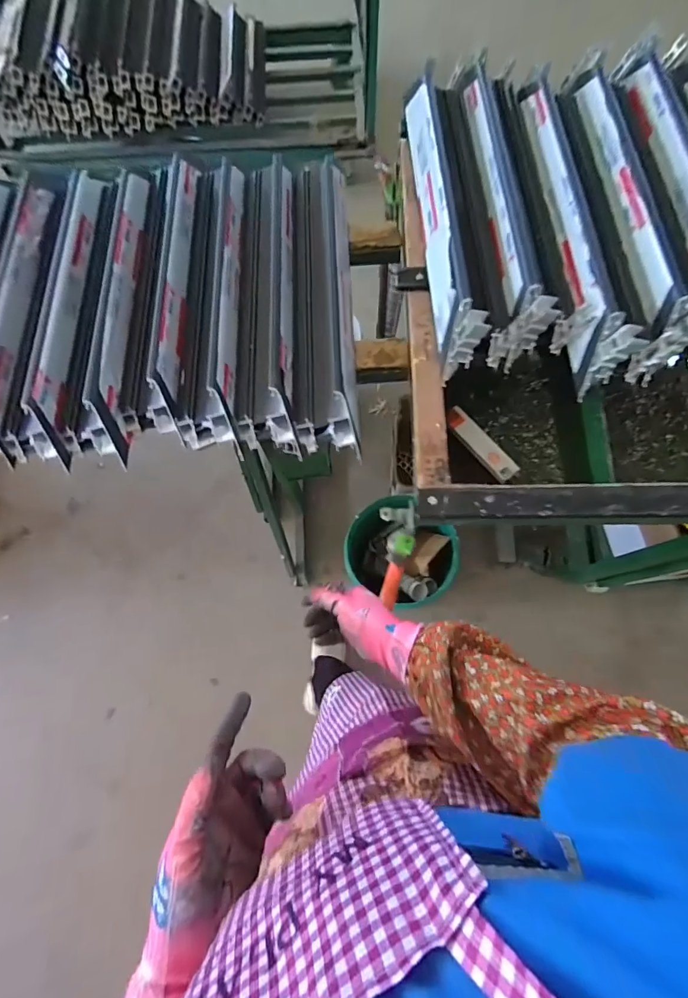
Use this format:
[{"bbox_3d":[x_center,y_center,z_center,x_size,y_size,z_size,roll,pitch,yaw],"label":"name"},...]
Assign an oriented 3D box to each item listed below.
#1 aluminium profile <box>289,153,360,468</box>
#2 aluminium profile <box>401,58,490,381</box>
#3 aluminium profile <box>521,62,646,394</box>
[{"bbox_3d":[-0.030,-0.316,0.656,0.091,0.062,0.515,-3,72,1],"label":"aluminium profile"},{"bbox_3d":[0.143,-0.412,0.611,0.063,0.071,0.517,-4,72,1],"label":"aluminium profile"},{"bbox_3d":[0.304,-0.388,0.593,0.074,0.064,0.507,-6,72,0],"label":"aluminium profile"}]

